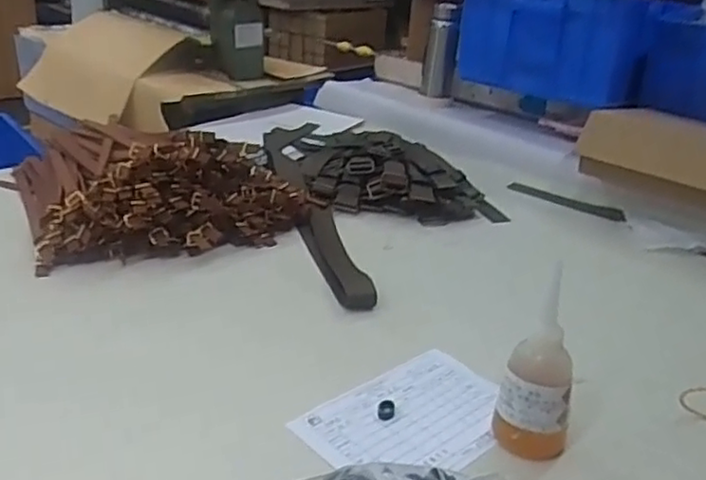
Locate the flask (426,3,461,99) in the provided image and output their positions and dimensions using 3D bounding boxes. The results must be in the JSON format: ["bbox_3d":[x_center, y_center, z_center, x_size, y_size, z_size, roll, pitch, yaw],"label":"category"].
[{"bbox_3d":[0.200,-0.423,1.513,0.066,0.194,0.056,7,25,3],"label":"flask"}]

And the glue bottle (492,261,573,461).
[{"bbox_3d":[0.165,0.113,0.580,0.060,0.155,0.055,15,27,21],"label":"glue bottle"}]

